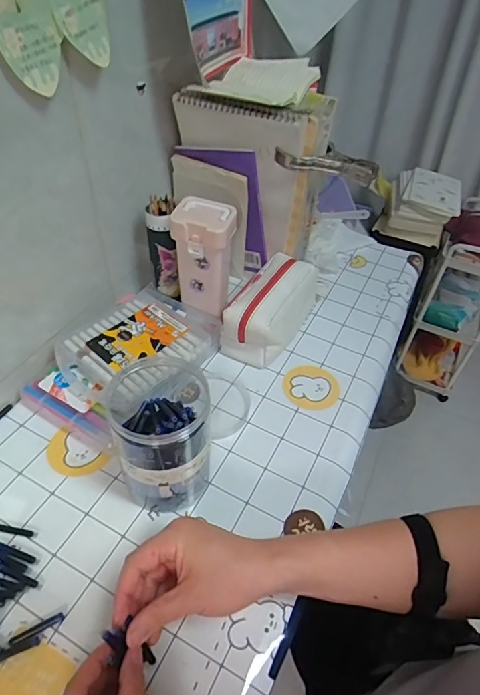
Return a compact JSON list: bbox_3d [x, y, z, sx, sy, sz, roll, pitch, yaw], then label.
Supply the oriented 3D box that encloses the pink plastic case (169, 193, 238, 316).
[{"bbox_3d":[-0.051,-0.129,0.649,0.078,0.162,0.060,15,46,9],"label":"pink plastic case"}]

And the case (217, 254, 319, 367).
[{"bbox_3d":[0.051,-0.069,0.677,0.094,0.094,0.194,21,47,15],"label":"case"}]

